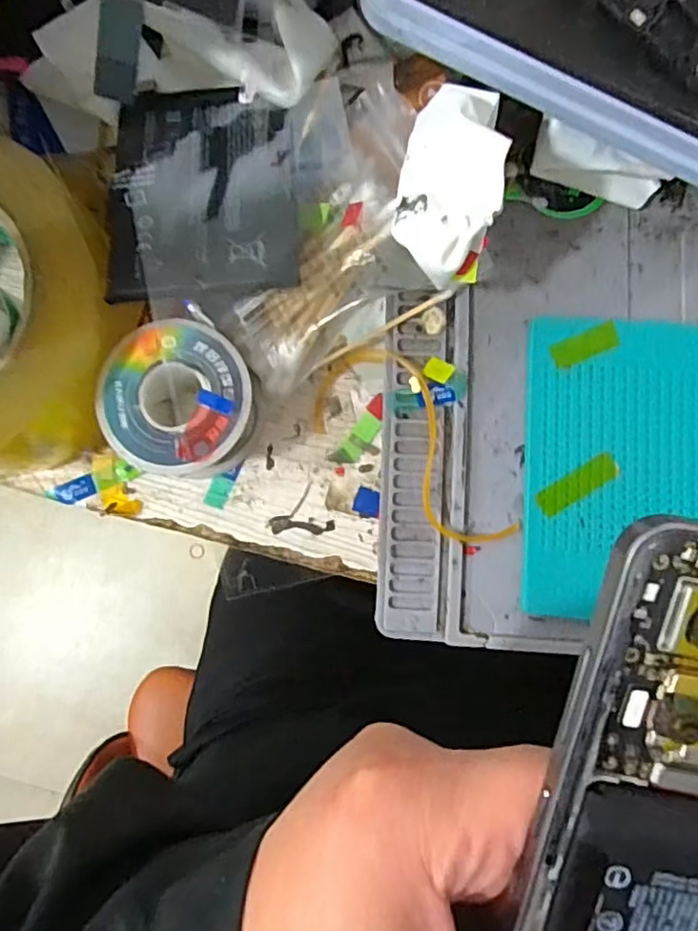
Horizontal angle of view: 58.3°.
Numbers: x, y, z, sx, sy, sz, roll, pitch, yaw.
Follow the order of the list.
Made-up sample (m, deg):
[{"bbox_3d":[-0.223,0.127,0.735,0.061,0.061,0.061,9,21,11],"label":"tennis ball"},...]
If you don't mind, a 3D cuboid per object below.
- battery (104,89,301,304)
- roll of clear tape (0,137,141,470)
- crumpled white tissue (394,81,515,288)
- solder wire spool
[{"bbox_3d":[-0.052,-0.098,0.222,0.064,0.006,0.082,-5,72,1],"label":"battery"},{"bbox_3d":[-0.139,-0.053,0.230,0.119,0.050,0.118,0,85,3],"label":"roll of clear tape"},{"bbox_3d":[0.033,-0.087,0.198,0.031,0.018,0.054,17,109,13],"label":"crumpled white tissue"},{"bbox_3d":[-0.061,-0.023,0.234,0.052,0.032,0.052,0,85,3],"label":"solder wire spool"}]

